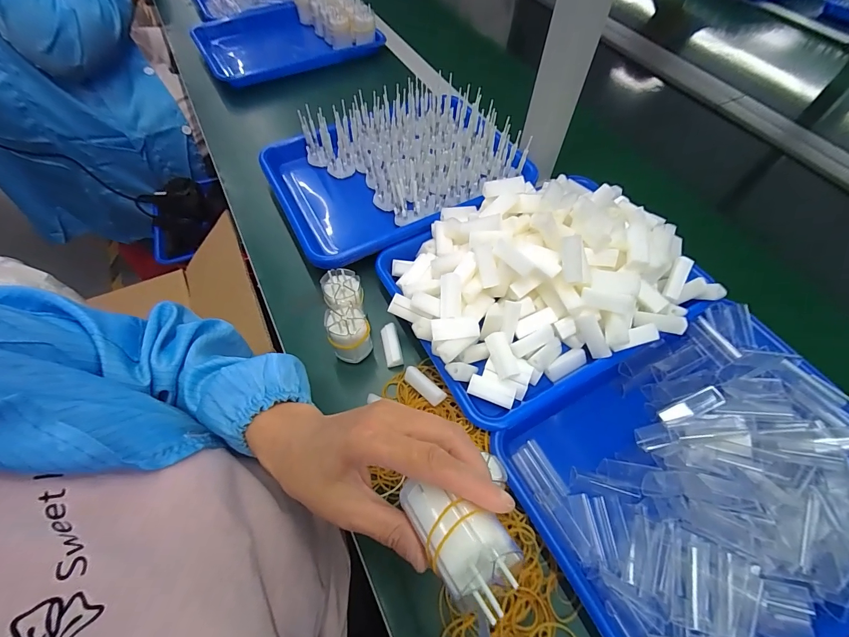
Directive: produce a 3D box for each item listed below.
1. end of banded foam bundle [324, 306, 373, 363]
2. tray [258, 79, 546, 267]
[{"bbox_3d":[-0.075,0.016,0.377,0.041,0.055,0.042,-10,59,-7],"label":"end of banded foam bundle"},{"bbox_3d":[-0.038,-0.212,0.509,0.325,0.070,0.240,-24,62,-15],"label":"tray"}]

